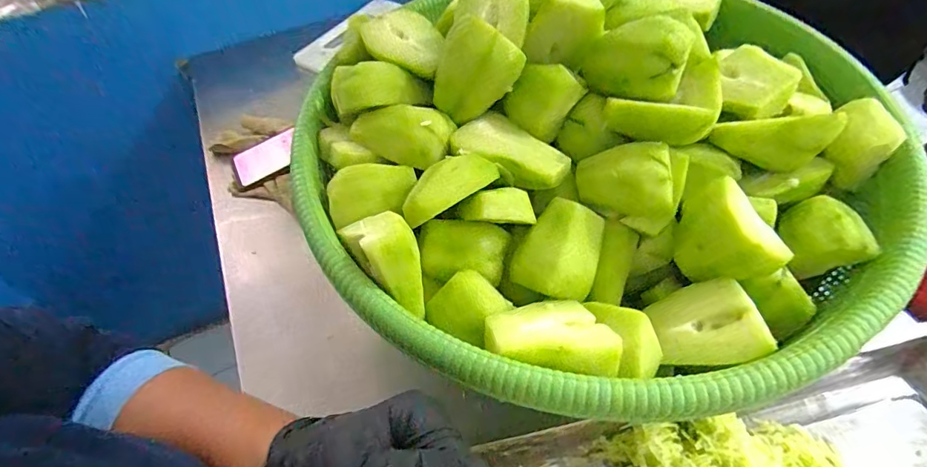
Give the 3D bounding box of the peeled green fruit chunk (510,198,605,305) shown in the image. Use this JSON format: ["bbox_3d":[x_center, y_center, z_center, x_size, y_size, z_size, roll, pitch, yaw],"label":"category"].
[{"bbox_3d":[0.071,0.012,0.341,0.055,0.031,0.069,20,57,18],"label":"peeled green fruit chunk"}]

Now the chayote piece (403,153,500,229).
[{"bbox_3d":[-0.012,-0.037,0.340,0.077,0.019,0.030,-32,57,-19],"label":"chayote piece"}]

